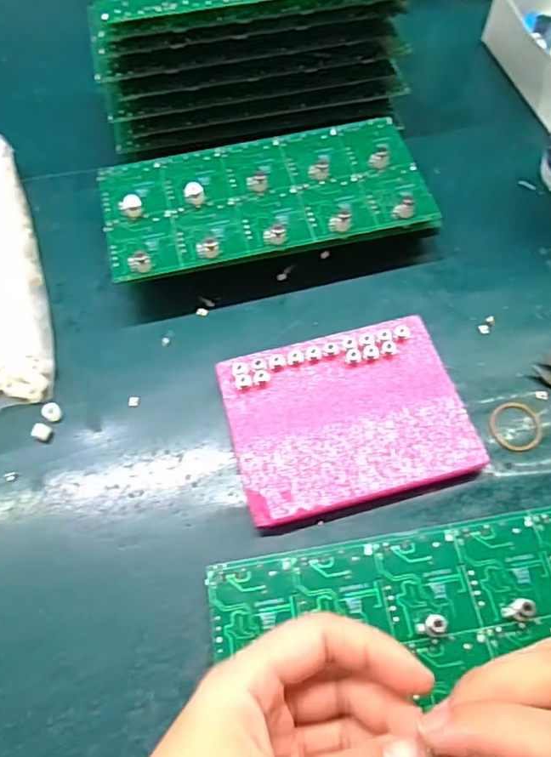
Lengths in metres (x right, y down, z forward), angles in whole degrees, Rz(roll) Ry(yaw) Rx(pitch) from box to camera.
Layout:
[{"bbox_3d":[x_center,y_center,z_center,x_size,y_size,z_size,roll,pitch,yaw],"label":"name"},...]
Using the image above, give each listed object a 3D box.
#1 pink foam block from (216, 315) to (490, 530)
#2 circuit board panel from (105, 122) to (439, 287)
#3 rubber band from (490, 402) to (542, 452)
[{"bbox_3d":[0.043,0.023,0.338,0.138,0.017,0.109,-13,61,-6],"label":"pink foam block"},{"bbox_3d":[-0.007,-0.131,0.393,0.223,0.021,0.106,-12,62,-6],"label":"circuit board panel"},{"bbox_3d":[0.149,0.029,0.340,0.030,0.004,0.032,-1,61,1],"label":"rubber band"}]

